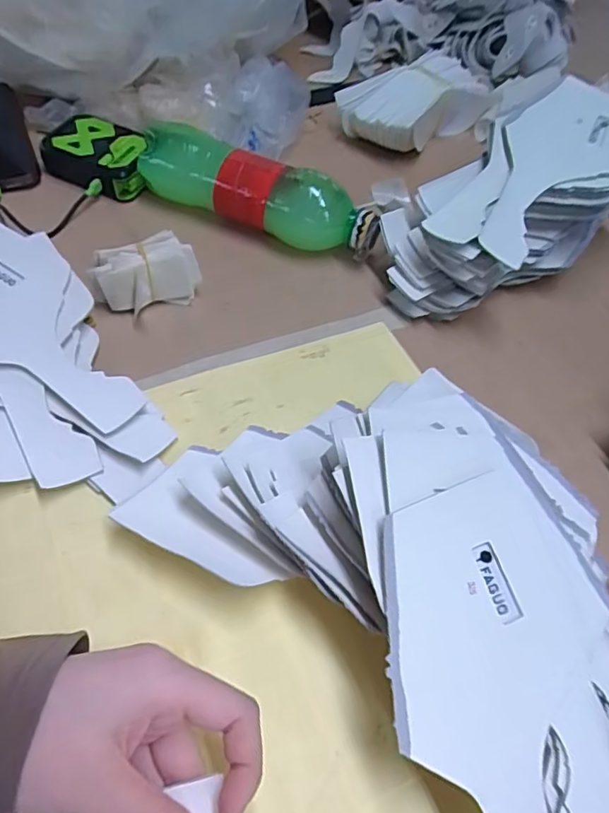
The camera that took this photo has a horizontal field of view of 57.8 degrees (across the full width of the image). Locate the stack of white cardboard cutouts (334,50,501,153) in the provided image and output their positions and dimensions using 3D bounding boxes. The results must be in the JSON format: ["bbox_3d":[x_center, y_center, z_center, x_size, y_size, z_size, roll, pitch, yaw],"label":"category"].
[{"bbox_3d":[0.117,-0.305,0.562,0.168,0.060,0.083,-28,61,-22],"label":"stack of white cardboard cutouts"}]

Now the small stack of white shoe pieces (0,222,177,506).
[{"bbox_3d":[-0.180,-0.031,0.359,0.102,0.034,0.228,-30,62,-24],"label":"small stack of white shoe pieces"}]

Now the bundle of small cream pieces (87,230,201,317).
[{"bbox_3d":[-0.117,-0.095,0.406,0.074,0.041,0.044,-20,59,-18],"label":"bundle of small cream pieces"}]

